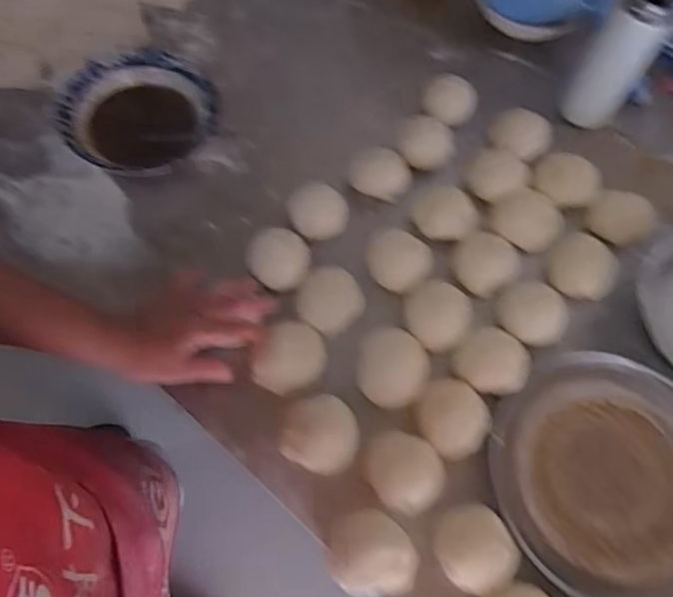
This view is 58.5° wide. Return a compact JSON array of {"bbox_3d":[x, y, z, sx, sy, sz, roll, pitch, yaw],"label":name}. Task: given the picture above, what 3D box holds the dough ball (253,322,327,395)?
[{"bbox_3d":[-0.045,0.061,0.606,0.058,0.032,0.073,28,66,8],"label":"dough ball"}]

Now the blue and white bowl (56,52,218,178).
[{"bbox_3d":[-0.226,-0.209,0.695,0.165,0.048,0.157,2,65,-4],"label":"blue and white bowl"}]

